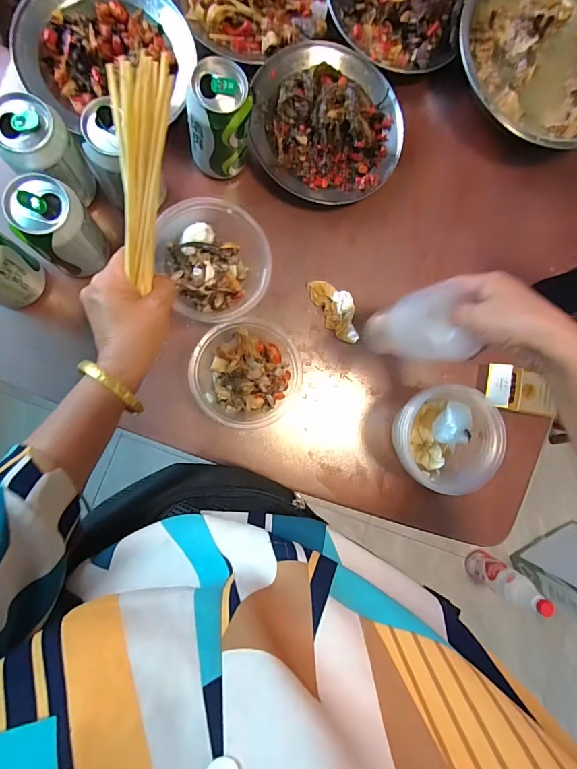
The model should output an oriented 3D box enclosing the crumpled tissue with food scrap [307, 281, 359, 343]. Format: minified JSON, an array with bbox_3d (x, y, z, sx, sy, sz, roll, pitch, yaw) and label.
[{"bbox_3d":[0.062,-0.093,0.503,0.043,0.018,0.087,-28,93,-9],"label":"crumpled tissue with food scrap"}]

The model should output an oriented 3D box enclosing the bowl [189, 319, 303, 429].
[{"bbox_3d":[-0.043,-0.013,0.466,0.127,0.066,0.118,0,89,-9],"label":"bowl"}]

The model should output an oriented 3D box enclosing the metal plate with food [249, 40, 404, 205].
[{"bbox_3d":[0.048,-0.319,0.492,0.179,0.042,0.174,0,88,-9],"label":"metal plate with food"}]

